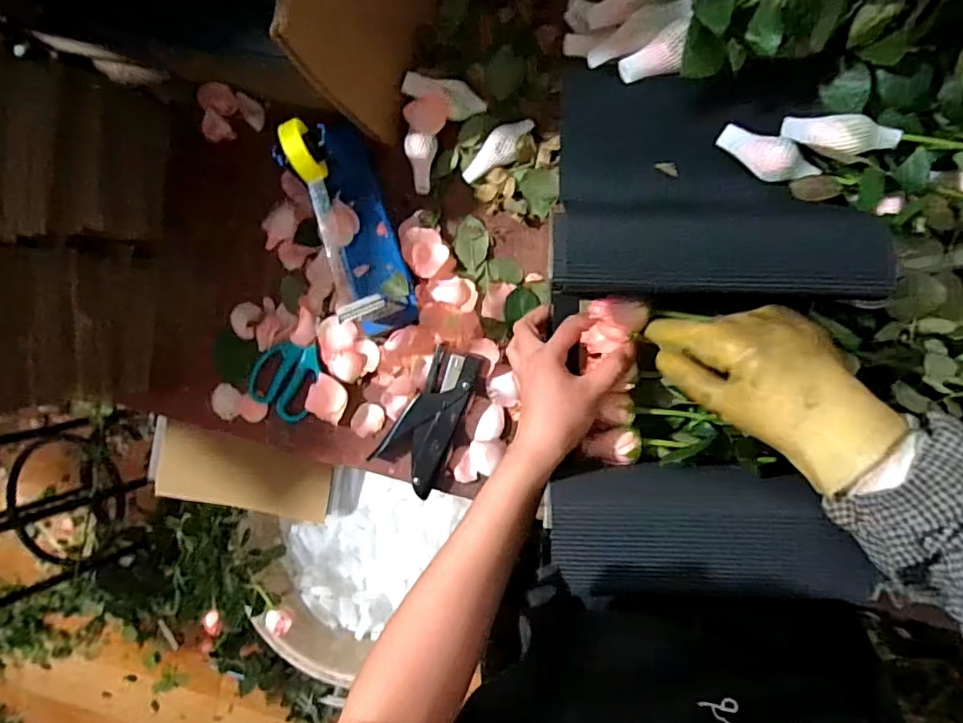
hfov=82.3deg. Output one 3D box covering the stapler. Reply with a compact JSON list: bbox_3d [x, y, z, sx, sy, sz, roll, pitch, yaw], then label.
[{"bbox_3d":[-0.049,0.059,0.558,0.067,0.026,0.144,32,96,4],"label":"stapler"}]

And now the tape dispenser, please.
[{"bbox_3d":[-0.126,-0.122,0.505,0.078,0.127,0.195,-15,91,7],"label":"tape dispenser"}]

